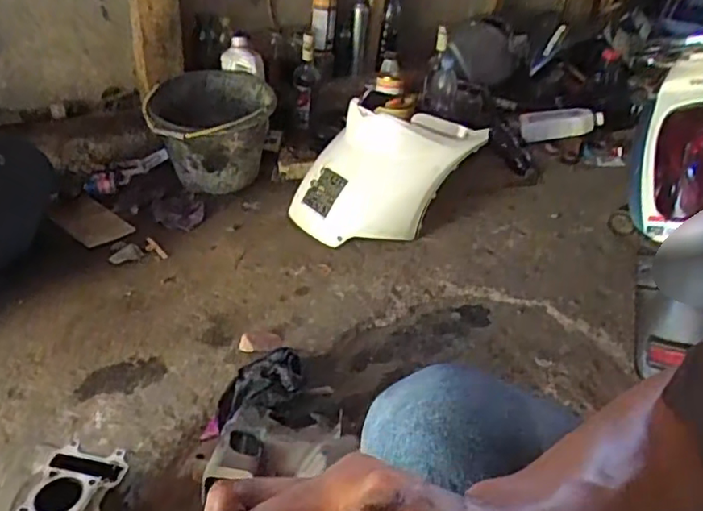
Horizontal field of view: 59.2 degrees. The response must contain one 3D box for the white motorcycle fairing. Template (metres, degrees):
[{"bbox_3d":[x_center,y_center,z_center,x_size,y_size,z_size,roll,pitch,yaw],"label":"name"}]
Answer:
[{"bbox_3d":[0.065,-0.163,1.277,0.379,0.246,0.169,8,38,11],"label":"white motorcycle fairing"}]

